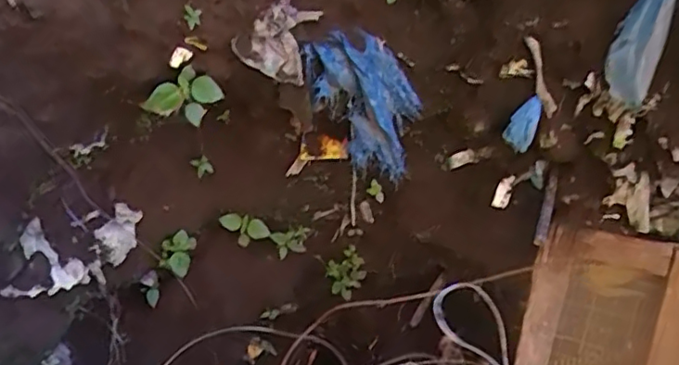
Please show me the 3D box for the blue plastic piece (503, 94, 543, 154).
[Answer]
[{"bbox_3d":[0.237,-0.077,0.793,0.038,0.078,0.027,17,49,15],"label":"blue plastic piece"}]

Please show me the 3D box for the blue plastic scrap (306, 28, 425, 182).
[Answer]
[{"bbox_3d":[0.034,-0.107,0.888,0.157,0.212,0.047,10,48,10],"label":"blue plastic scrap"}]

